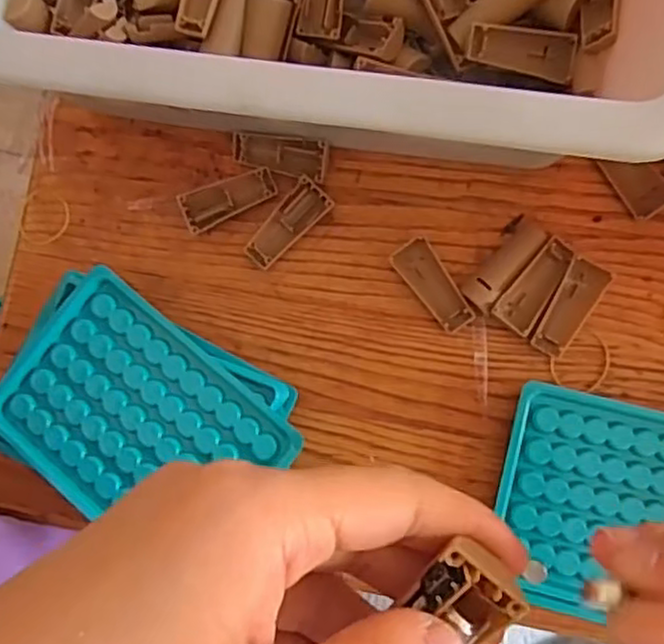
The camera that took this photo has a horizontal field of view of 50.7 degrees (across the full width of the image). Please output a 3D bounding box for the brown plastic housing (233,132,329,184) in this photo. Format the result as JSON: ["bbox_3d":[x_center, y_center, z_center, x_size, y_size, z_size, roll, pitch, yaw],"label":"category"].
[{"bbox_3d":[-0.027,-0.086,0.359,0.049,0.009,0.018,14,85,6],"label":"brown plastic housing"}]

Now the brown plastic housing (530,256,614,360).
[{"bbox_3d":[0.116,-0.006,0.341,0.018,0.011,0.047,30,87,7],"label":"brown plastic housing"}]

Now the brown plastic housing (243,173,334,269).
[{"bbox_3d":[-0.023,-0.049,0.359,0.021,0.004,0.050,42,92,-11],"label":"brown plastic housing"}]

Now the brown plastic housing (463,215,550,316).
[{"bbox_3d":[0.086,-0.029,0.346,0.019,0.006,0.053,38,88,7],"label":"brown plastic housing"}]

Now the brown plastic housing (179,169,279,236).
[{"bbox_3d":[-0.054,-0.065,0.363,0.049,0.004,0.020,-24,106,-1],"label":"brown plastic housing"}]

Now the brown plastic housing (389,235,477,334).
[{"bbox_3d":[0.052,-0.018,0.351,0.020,0.010,0.049,-38,83,0],"label":"brown plastic housing"}]

